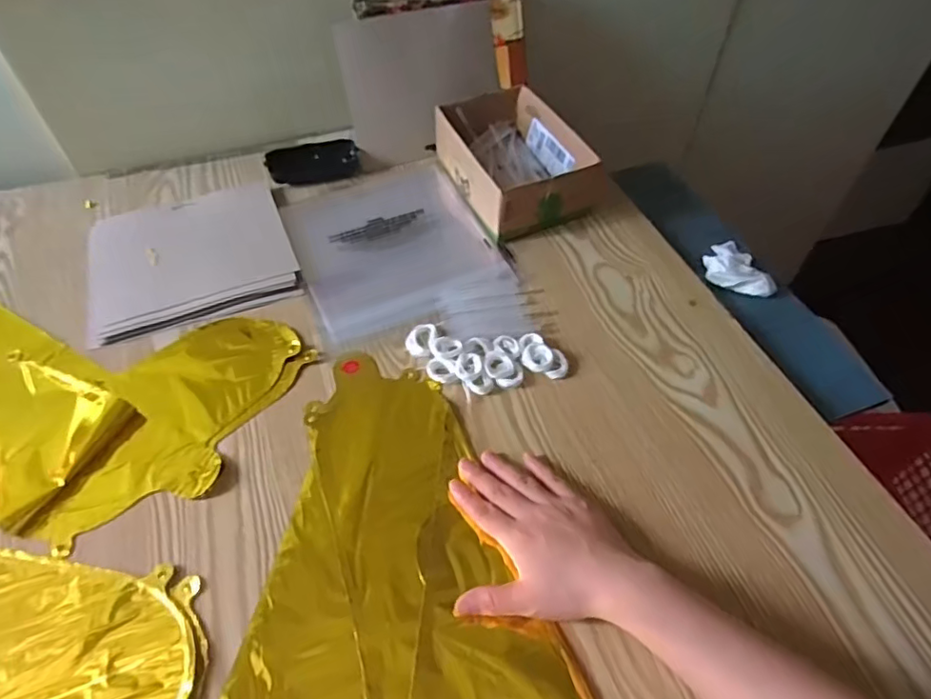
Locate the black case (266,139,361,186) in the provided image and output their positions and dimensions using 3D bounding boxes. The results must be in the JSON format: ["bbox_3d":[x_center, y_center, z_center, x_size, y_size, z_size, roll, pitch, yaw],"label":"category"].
[{"bbox_3d":[-0.188,-0.233,0.707,0.108,0.025,0.044,-16,54,-12],"label":"black case"}]

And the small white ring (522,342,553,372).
[{"bbox_3d":[0.066,0.008,0.524,0.028,0.013,0.029,0,52,0],"label":"small white ring"}]

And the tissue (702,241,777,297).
[{"bbox_3d":[0.289,-0.094,0.614,0.056,0.026,0.088,-4,52,-3],"label":"tissue"}]

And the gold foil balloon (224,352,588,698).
[{"bbox_3d":[-0.062,0.186,0.404,0.246,0.008,0.412,-10,53,-8],"label":"gold foil balloon"}]

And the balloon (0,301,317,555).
[{"bbox_3d":[-0.377,0.025,0.514,0.395,0.011,0.231,16,54,12],"label":"balloon"}]

